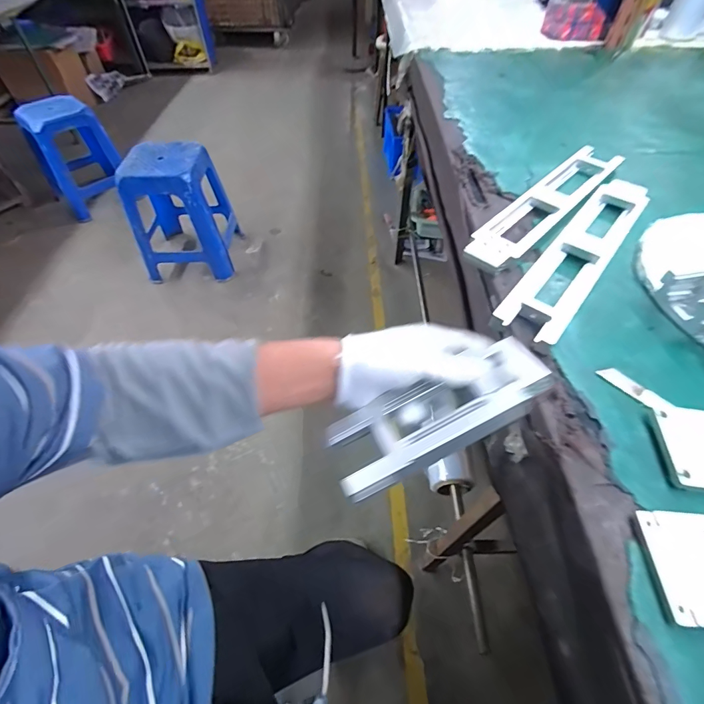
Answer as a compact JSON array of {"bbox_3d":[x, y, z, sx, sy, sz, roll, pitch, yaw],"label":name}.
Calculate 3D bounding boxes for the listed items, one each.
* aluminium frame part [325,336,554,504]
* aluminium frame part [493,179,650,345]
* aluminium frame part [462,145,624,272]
[{"bbox_3d":[0.073,0.051,0.326,0.194,0.022,0.073,-28,57,0],"label":"aluminium frame part"},{"bbox_3d":[0.324,-0.145,0.537,0.080,0.030,0.396,33,62,23],"label":"aluminium frame part"},{"bbox_3d":[0.310,-0.238,0.607,0.381,0.030,0.073,-40,62,-23],"label":"aluminium frame part"}]

